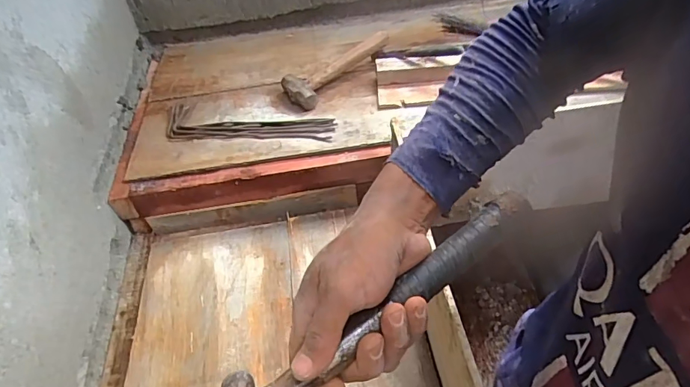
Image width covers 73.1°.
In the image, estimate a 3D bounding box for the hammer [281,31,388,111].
[{"bbox_3d":[-0.024,-0.264,0.944,0.229,0.060,0.096,-37,53,-25],"label":"hammer"}]

